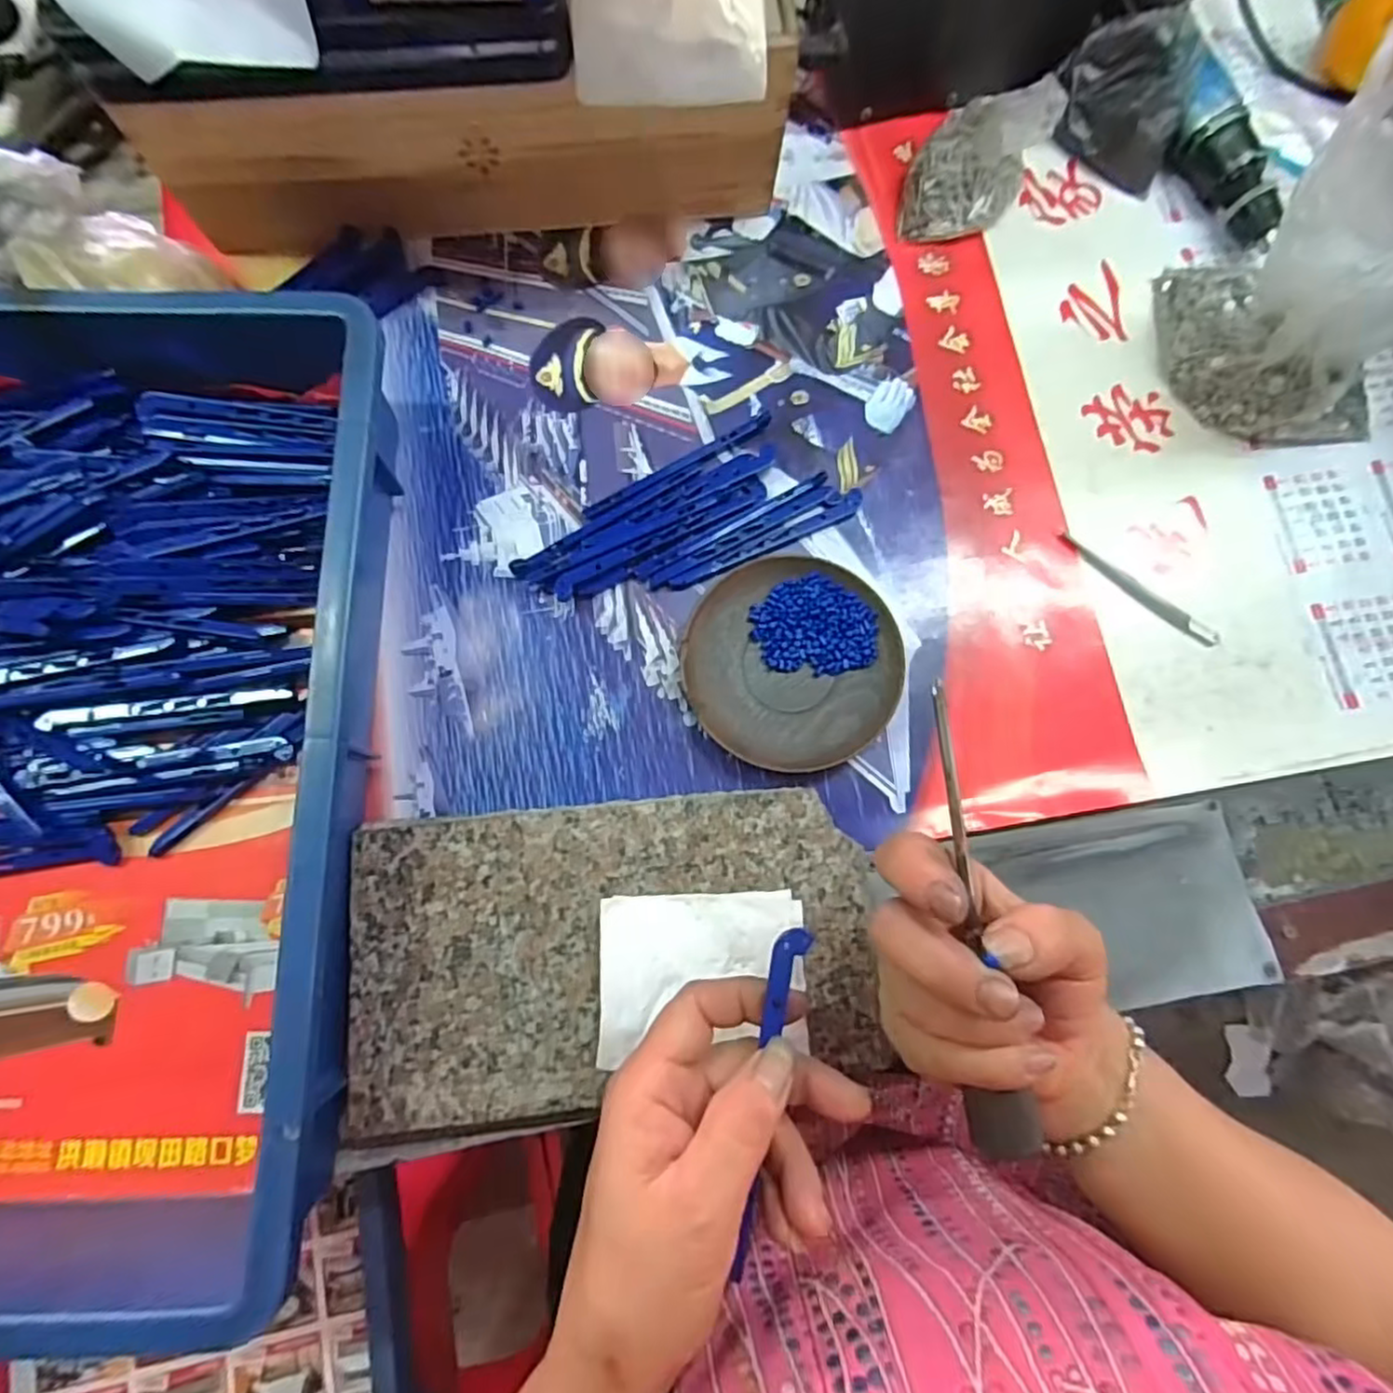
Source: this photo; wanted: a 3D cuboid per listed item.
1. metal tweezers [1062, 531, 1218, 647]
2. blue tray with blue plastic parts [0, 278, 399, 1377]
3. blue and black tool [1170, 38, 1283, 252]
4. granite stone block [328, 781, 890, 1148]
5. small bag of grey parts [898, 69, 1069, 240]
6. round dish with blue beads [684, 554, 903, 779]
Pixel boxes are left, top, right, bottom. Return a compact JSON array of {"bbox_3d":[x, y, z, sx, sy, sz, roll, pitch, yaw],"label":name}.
[{"bbox_3d":[0.251,-0.061,0.388,0.099,0.004,0.011,38,80,5],"label":"metal tweezers"},{"bbox_3d":[-0.294,0.024,0.311,0.290,0.084,0.421,0,80,-2],"label":"blue tray with blue plastic parts"},{"bbox_3d":[0.327,-0.335,0.422,0.030,0.031,0.120,-31,96,-9],"label":"blue and black tool"},{"bbox_3d":[-0.038,0.120,0.328,0.240,0.024,0.133,-5,80,-3],"label":"granite stone block"},{"bbox_3d":[0.168,-0.319,0.411,0.069,0.057,0.064,19,78,2],"label":"small bag of grey parts"},{"bbox_3d":[0.051,-0.018,0.368,0.112,0.016,0.113,0,80,-2],"label":"round dish with blue beads"}]

